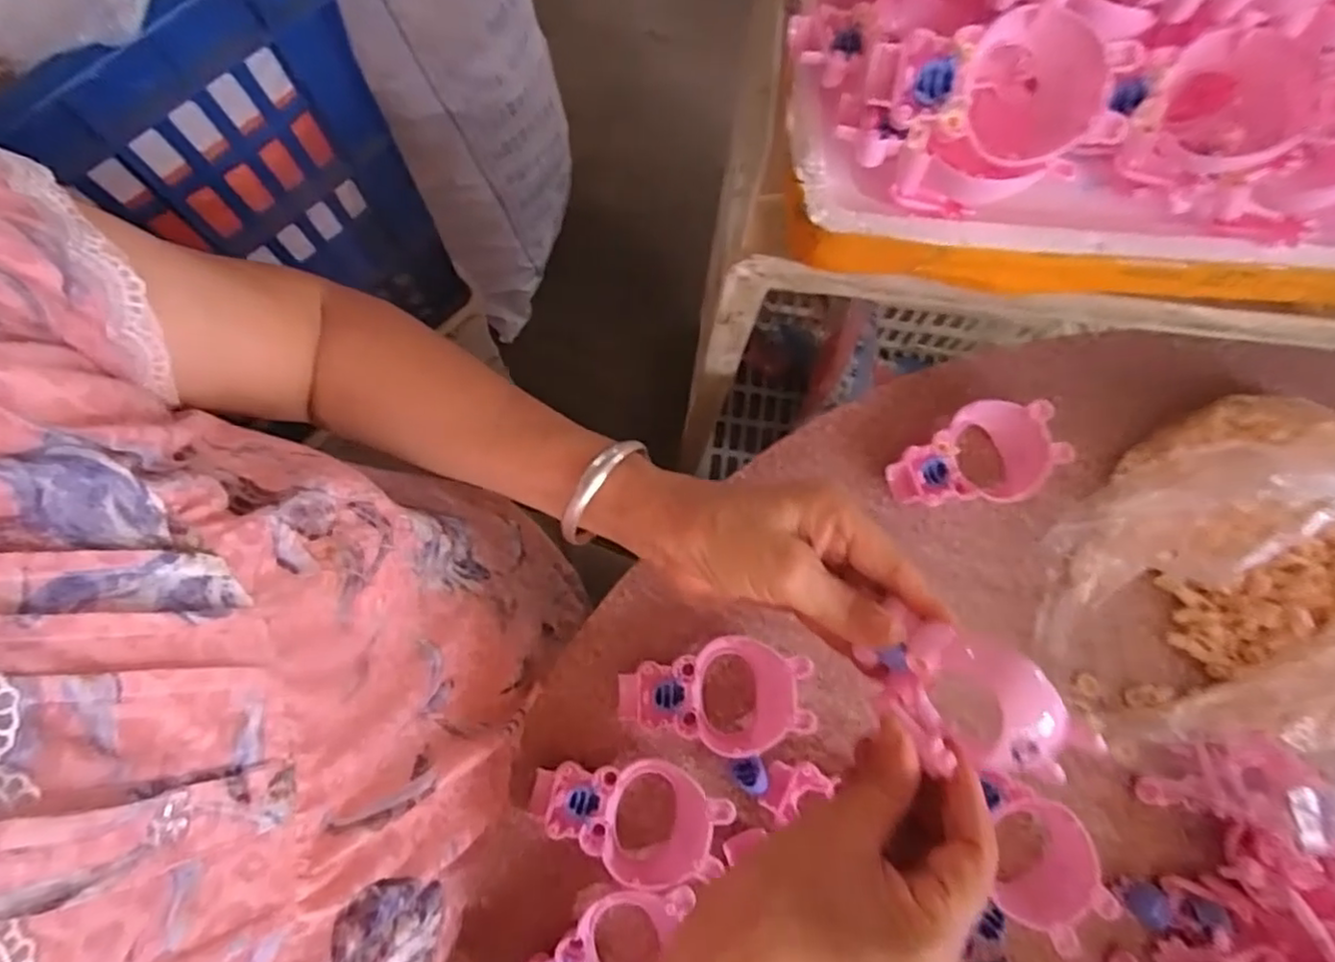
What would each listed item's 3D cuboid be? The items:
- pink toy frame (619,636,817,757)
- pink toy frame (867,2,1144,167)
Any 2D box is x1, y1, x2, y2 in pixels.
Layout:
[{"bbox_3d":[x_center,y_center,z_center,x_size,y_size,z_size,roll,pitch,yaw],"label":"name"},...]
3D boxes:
[{"bbox_3d":[0.025,0.119,0.366,0.102,0.028,0.059,-2,75,-1],"label":"pink toy frame"},{"bbox_3d":[0.139,-0.162,0.288,0.100,0.043,0.057,-4,76,-2],"label":"pink toy frame"}]

